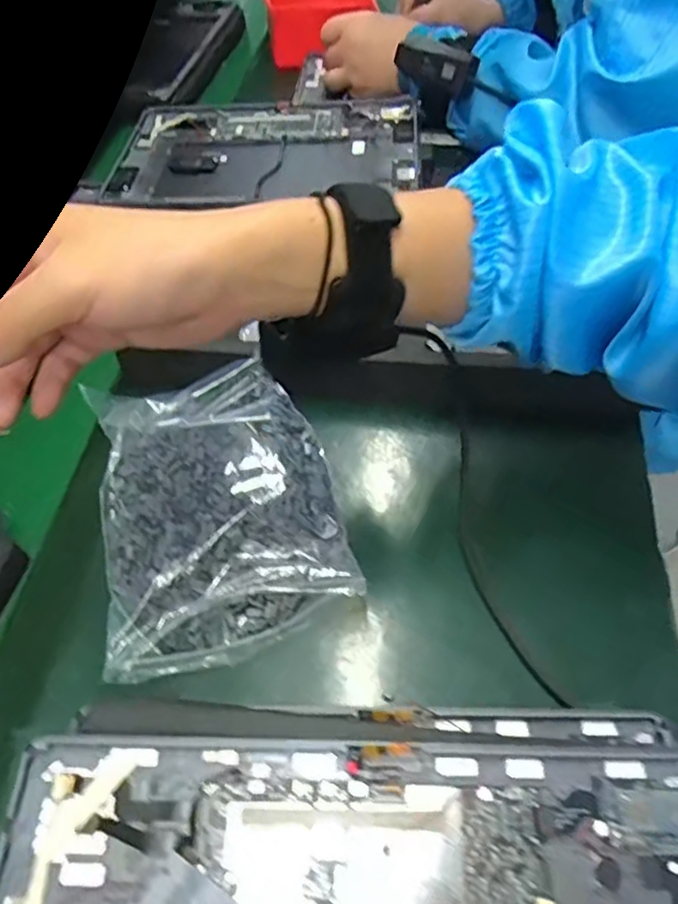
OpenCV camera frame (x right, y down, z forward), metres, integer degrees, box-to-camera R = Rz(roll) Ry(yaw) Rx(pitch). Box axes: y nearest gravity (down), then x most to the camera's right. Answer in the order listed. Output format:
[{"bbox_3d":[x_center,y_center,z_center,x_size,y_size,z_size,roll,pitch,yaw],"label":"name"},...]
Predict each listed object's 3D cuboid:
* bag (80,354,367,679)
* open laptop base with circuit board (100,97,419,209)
[{"bbox_3d":[-0.079,0.029,0.414,0.147,0.046,0.186,-16,55,-4],"label":"bag"},{"bbox_3d":[-0.063,-0.262,0.556,0.252,0.013,0.169,-1,55,7],"label":"open laptop base with circuit board"}]

